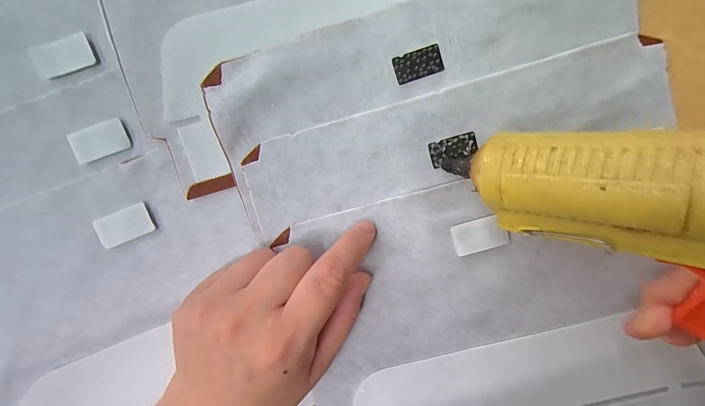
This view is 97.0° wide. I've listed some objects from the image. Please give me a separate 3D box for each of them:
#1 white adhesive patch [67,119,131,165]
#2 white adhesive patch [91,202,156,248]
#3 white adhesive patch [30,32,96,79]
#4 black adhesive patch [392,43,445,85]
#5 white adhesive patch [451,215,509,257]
[{"bbox_3d":[-0.154,-0.038,0.189,0.034,0.004,0.019,-19,94,4],"label":"white adhesive patch"},{"bbox_3d":[-0.141,0.014,0.193,0.033,0.005,0.019,-23,94,4],"label":"white adhesive patch"},{"bbox_3d":[-0.173,-0.088,0.185,0.034,0.004,0.020,-19,94,4],"label":"white adhesive patch"},{"bbox_3d":[0.040,-0.083,0.186,0.028,0.004,0.016,-18,94,4],"label":"black adhesive patch"},{"bbox_3d":[0.077,0.020,0.189,0.032,0.004,0.019,-16,94,4],"label":"white adhesive patch"}]

